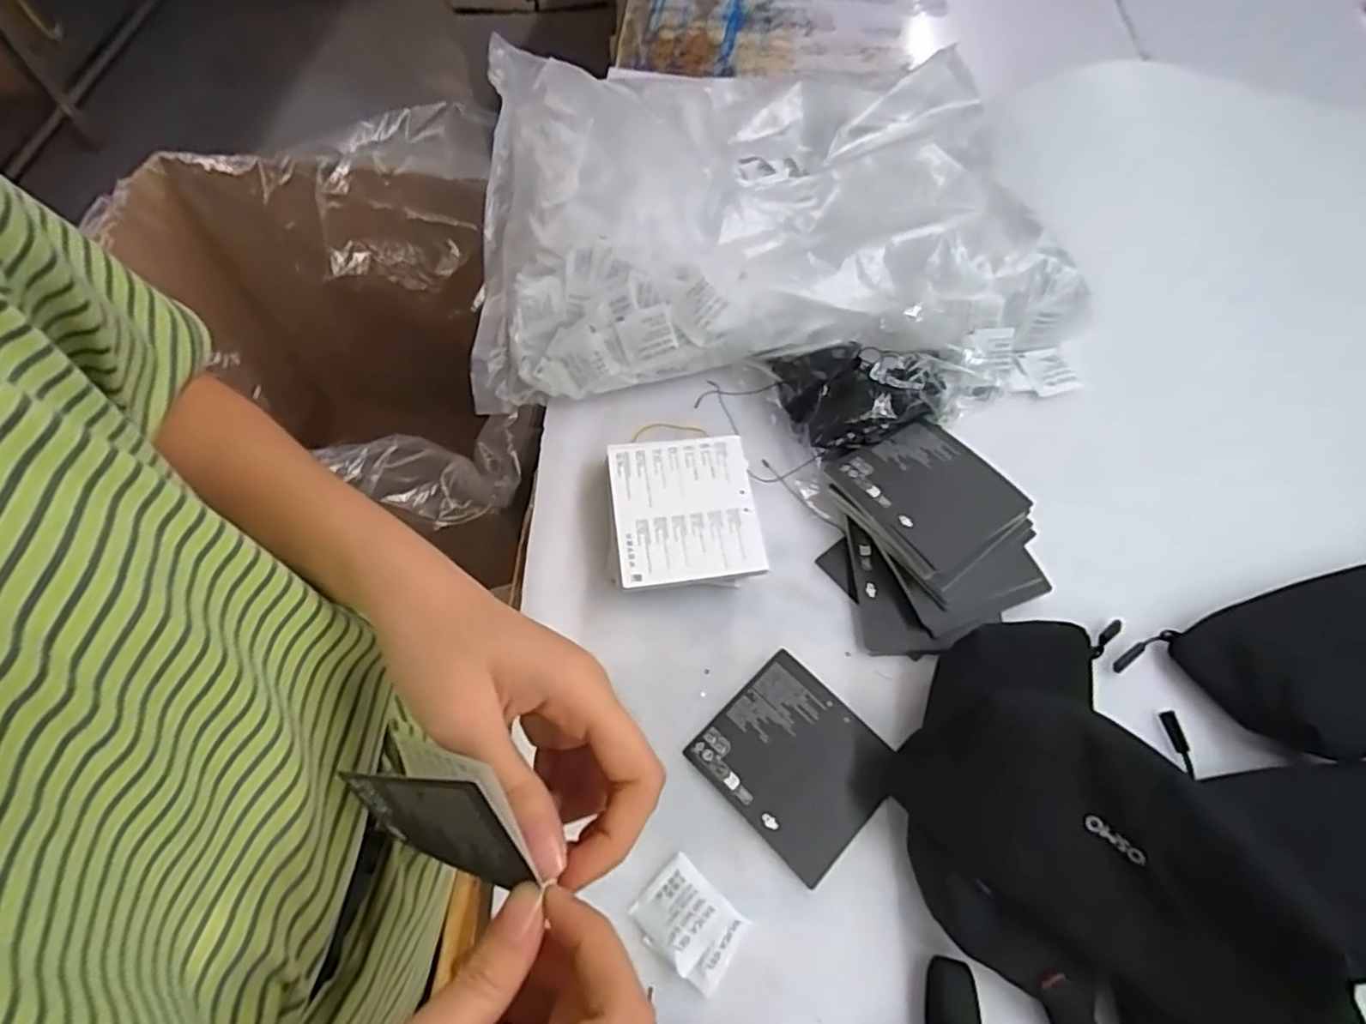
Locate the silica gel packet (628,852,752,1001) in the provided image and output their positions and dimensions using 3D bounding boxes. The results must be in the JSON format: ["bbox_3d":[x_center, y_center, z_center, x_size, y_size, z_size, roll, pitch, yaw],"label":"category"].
[{"bbox_3d":[0.004,0.209,0.344,0.053,0.010,0.040,39,67,18],"label":"silica gel packet"}]

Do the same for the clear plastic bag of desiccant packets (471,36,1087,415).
[{"bbox_3d":[0.067,-0.258,0.563,0.460,0.080,0.354,-2,61,-2],"label":"clear plastic bag of desiccant packets"}]

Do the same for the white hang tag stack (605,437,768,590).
[{"bbox_3d":[-0.001,0.003,0.444,0.092,0.028,0.101,-5,61,-4],"label":"white hang tag stack"}]

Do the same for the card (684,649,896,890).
[{"bbox_3d":[0.065,0.143,0.389,0.098,0.005,0.089,41,68,19],"label":"card"}]

